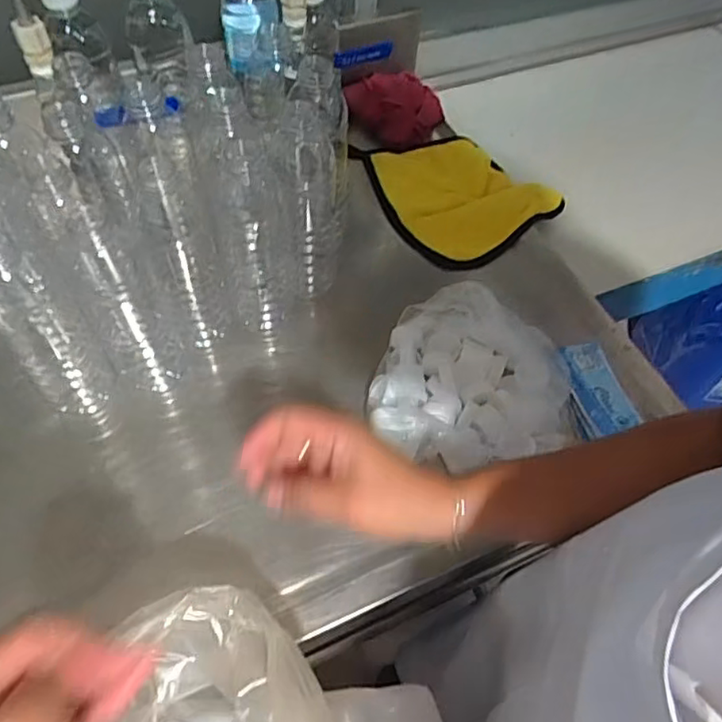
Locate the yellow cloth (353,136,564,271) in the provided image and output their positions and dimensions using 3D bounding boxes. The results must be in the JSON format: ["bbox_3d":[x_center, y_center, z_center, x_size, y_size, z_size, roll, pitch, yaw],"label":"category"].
[{"bbox_3d":[0.107,-0.203,0.767,0.205,0.059,0.212,-33,63,-23],"label":"yellow cloth"}]

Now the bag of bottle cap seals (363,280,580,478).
[{"bbox_3d":[0.103,0.020,0.564,0.177,0.059,0.160,13,56,7],"label":"bag of bottle cap seals"}]

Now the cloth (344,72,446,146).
[{"bbox_3d":[0.042,-0.328,0.821,0.129,0.060,0.114,6,56,1],"label":"cloth"}]

